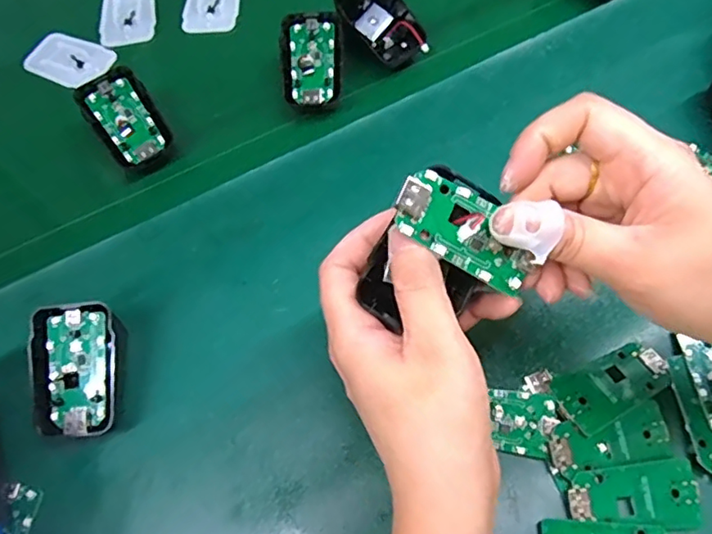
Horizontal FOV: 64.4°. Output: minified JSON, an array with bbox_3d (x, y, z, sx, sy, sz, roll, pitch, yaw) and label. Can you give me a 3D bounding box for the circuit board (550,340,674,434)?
[{"bbox_3d":[0.136,0.062,0.301,0.062,0.008,0.031,-28,66,-9],"label":"circuit board"}]

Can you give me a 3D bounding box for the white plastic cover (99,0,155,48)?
[{"bbox_3d":[-0.190,-0.210,0.471,0.044,0.012,0.066,-10,64,-1],"label":"white plastic cover"}]

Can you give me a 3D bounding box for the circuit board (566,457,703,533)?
[{"bbox_3d":[0.138,0.114,0.278,0.064,0.006,0.032,-8,64,0],"label":"circuit board"}]

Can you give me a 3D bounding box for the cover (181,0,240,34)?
[{"bbox_3d":[-0.120,-0.219,0.471,0.045,0.006,0.062,-2,70,6],"label":"cover"}]

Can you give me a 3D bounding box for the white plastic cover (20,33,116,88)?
[{"bbox_3d":[-0.229,-0.166,0.452,0.066,0.006,0.045,26,69,15],"label":"white plastic cover"}]

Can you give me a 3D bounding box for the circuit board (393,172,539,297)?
[{"bbox_3d":[0.045,-0.015,0.228,0.062,0.005,0.030,29,77,-11],"label":"circuit board"}]

